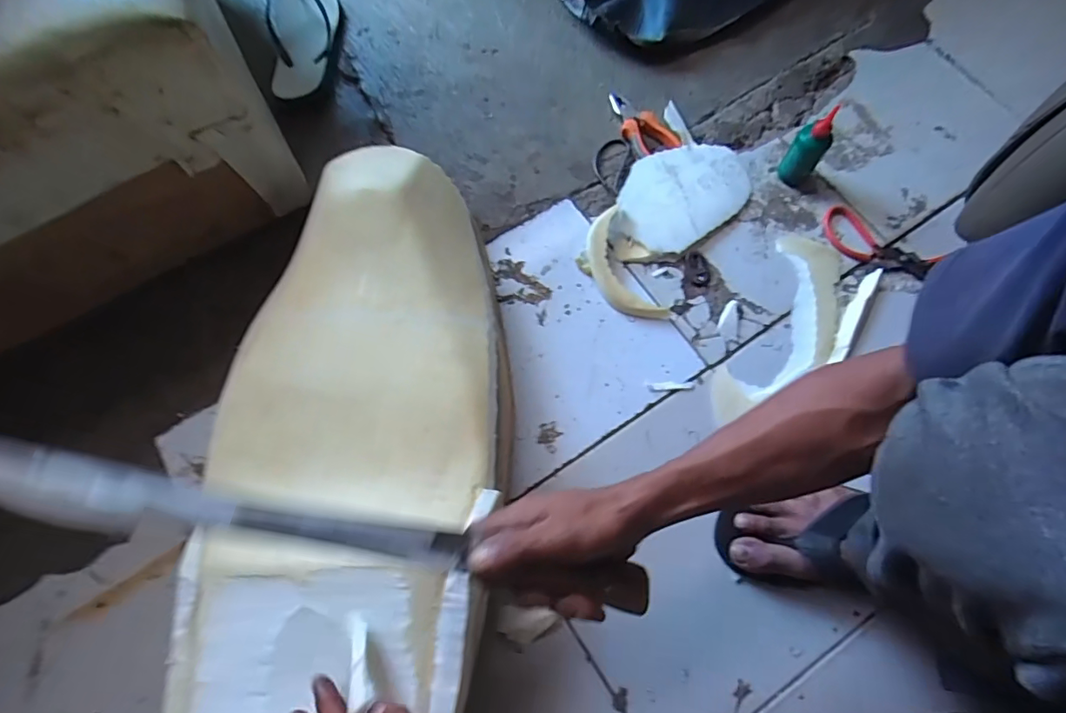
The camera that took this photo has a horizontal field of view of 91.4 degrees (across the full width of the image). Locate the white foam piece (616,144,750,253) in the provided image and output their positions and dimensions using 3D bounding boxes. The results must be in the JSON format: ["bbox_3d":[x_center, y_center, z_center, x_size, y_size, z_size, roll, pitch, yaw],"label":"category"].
[{"bbox_3d":[0.206,-0.224,0.700,0.191,0.026,0.125,-35,74,-11],"label":"white foam piece"}]

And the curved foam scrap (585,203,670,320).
[{"bbox_3d":[0.110,-0.111,0.657,0.065,0.034,0.158,-24,72,-7],"label":"curved foam scrap"}]

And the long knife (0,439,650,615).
[{"bbox_3d":[-0.112,0.123,0.348,0.426,0.025,0.036,17,71,-15],"label":"long knife"}]

